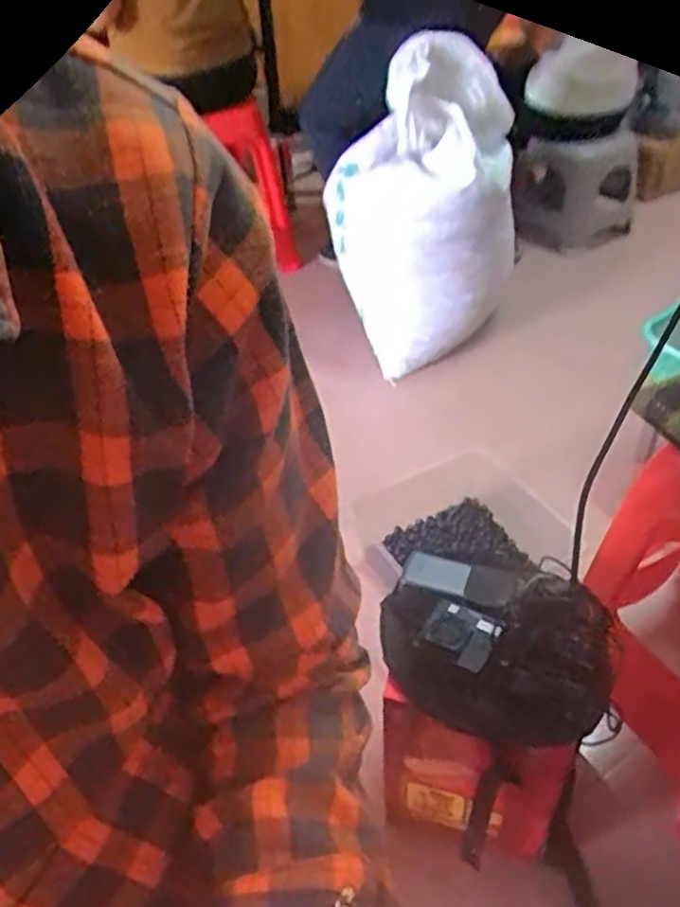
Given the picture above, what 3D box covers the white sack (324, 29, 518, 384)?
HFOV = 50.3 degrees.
[{"bbox_3d":[0.188,-0.556,1.641,0.334,0.621,0.322,-20,44,-17],"label":"white sack"}]

